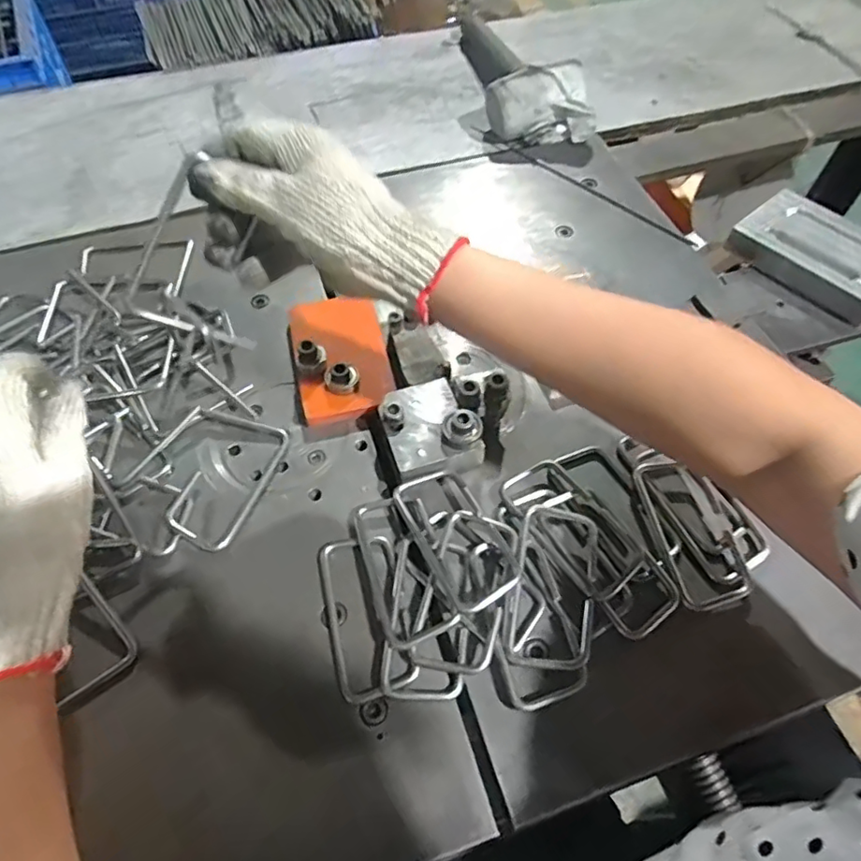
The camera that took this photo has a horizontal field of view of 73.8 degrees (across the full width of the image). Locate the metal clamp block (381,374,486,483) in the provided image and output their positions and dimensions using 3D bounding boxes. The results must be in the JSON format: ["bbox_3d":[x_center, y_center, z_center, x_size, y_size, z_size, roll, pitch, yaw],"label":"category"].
[{"bbox_3d":[0.001,0.000,0.428,0.064,0.044,0.070,-16,58,-9],"label":"metal clamp block"}]

